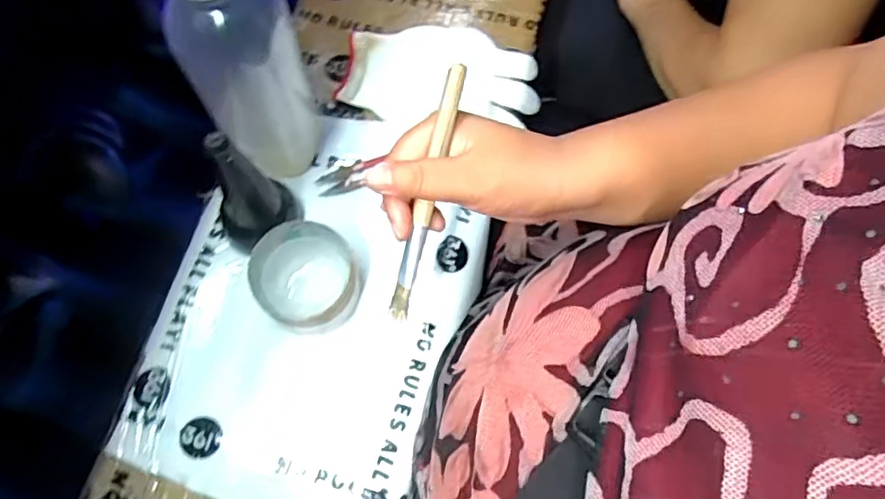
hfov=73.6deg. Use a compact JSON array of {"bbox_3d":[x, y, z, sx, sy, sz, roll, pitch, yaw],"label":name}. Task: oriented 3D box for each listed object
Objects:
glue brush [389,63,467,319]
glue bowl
[{"bbox_3d":[-0.010,-0.030,0.341,0.011,0.007,0.150,16,105,5],"label":"glue brush"},{"bbox_3d":[-0.112,0.027,0.490,0.081,0.057,0.081,0,68,-1],"label":"glue bowl"}]

